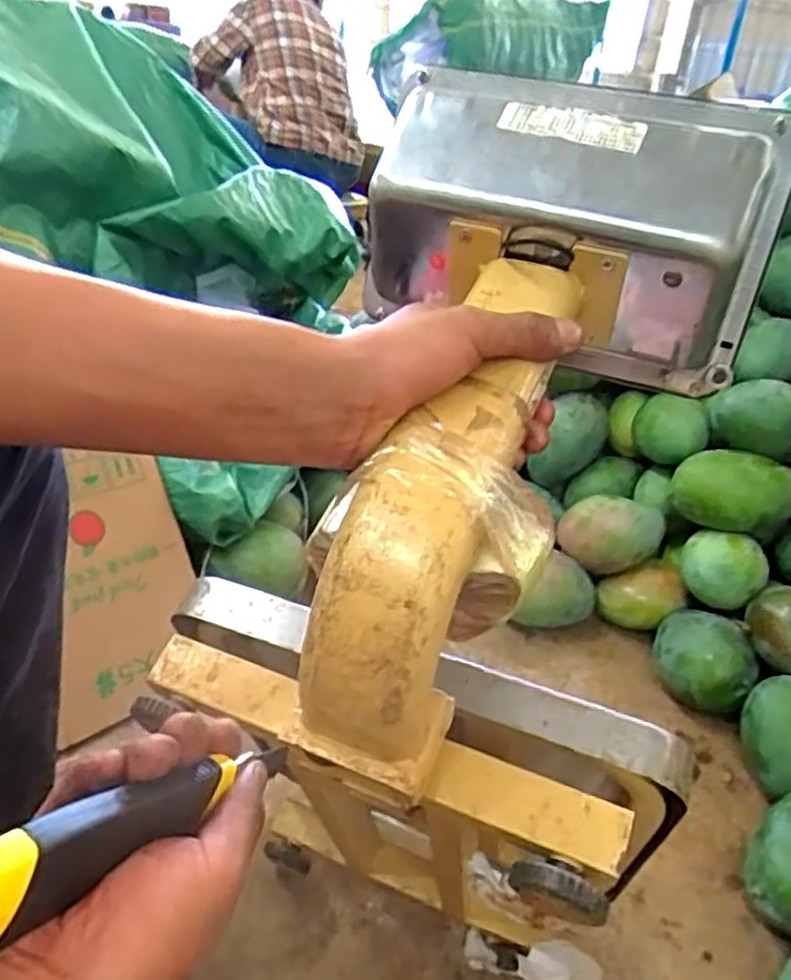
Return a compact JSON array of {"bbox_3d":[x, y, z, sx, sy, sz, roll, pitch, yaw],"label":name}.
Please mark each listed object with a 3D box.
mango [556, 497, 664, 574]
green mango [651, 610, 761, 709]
[{"bbox_3d":[0.276,0.058,0.958,0.129,0.076,0.077,15,33,18],"label":"mango"},{"bbox_3d":[0.343,0.190,0.839,0.100,0.077,0.095,7,31,5],"label":"green mango"}]

